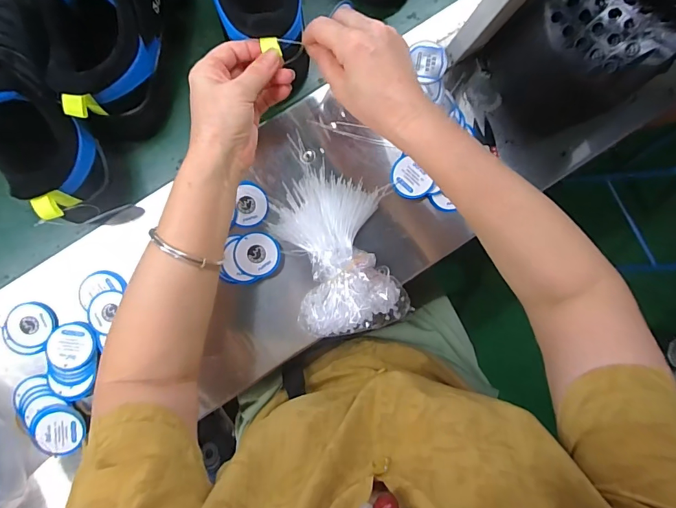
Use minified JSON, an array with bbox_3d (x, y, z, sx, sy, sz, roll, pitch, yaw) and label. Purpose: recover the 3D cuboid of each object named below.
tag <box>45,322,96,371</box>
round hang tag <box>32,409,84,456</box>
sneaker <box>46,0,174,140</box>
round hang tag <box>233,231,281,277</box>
[{"bbox_3d":[-0.287,0.099,0.436,0.046,0.008,0.048,1,86,-22],"label":"tag"},{"bbox_3d":[-0.293,0.186,0.424,0.050,0.004,0.047,0,87,-6],"label":"round hang tag"},{"bbox_3d":[-0.217,-0.254,0.391,0.095,0.108,0.280,6,98,-1],"label":"sneaker"},{"bbox_3d":[-0.088,0.001,0.442,0.048,0.005,0.047,0,93,-5],"label":"round hang tag"}]

